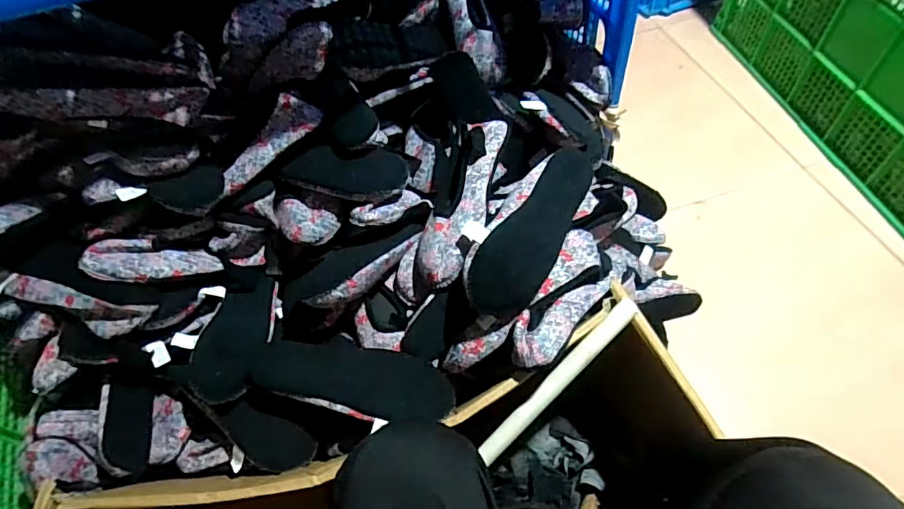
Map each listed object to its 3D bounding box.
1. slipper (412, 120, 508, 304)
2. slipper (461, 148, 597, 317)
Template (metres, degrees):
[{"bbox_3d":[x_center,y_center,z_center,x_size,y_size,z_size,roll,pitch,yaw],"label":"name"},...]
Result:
[{"bbox_3d":[0.010,-0.070,0.692,0.092,0.076,0.267,12,73,12],"label":"slipper"},{"bbox_3d":[0.098,-0.033,0.662,0.097,0.060,0.252,42,74,-17],"label":"slipper"}]

